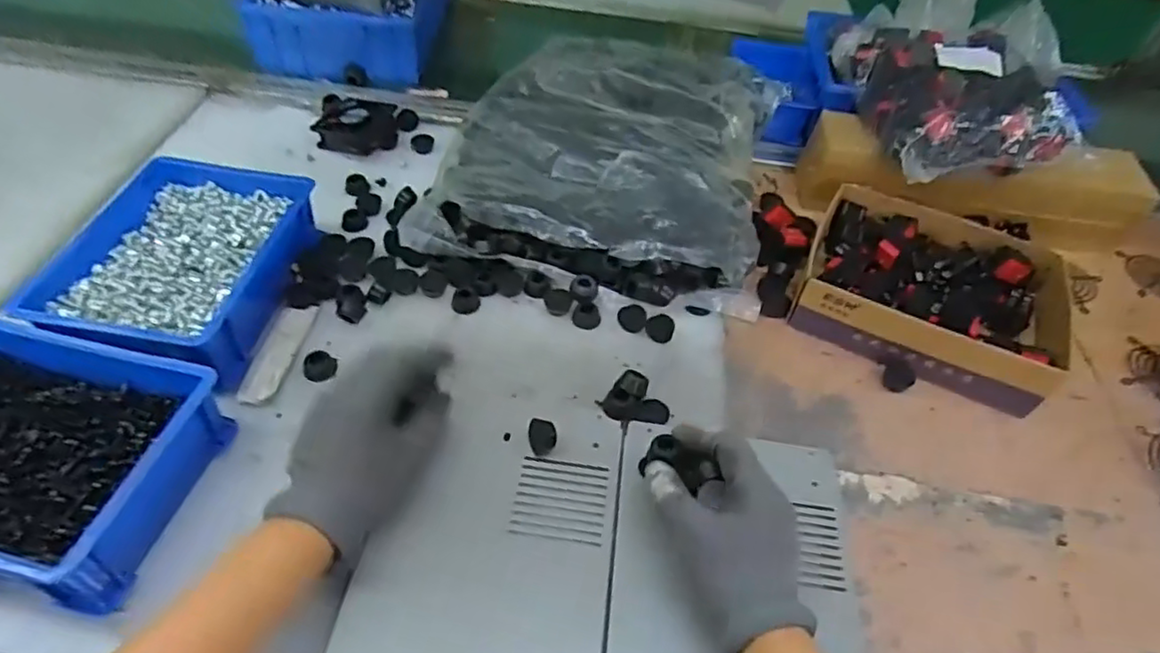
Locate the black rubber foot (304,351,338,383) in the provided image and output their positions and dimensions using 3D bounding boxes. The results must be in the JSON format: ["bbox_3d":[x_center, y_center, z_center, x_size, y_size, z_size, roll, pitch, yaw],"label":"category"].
[{"bbox_3d":[-0.203,0.031,0.520,0.023,0.011,0.021,-11,51,-14],"label":"black rubber foot"}]

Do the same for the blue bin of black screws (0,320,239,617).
[{"bbox_3d":[-0.349,0.079,0.427,0.194,0.066,0.153,12,49,6],"label":"blue bin of black screws"}]

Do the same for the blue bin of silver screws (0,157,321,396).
[{"bbox_3d":[-0.319,-0.051,0.545,0.158,0.062,0.203,8,49,3],"label":"blue bin of silver screws"}]

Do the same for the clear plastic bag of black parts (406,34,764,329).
[{"bbox_3d":[0.026,-0.177,0.672,0.314,0.084,0.331,9,49,4],"label":"clear plastic bag of black parts"}]

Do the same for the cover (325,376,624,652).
[{"bbox_3d":[-0.057,0.157,0.412,0.151,0.031,0.290,8,49,3],"label":"cover"}]

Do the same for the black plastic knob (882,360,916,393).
[{"bbox_3d":[0.265,0.042,0.554,0.025,0.014,0.024,32,54,21],"label":"black plastic knob"}]

